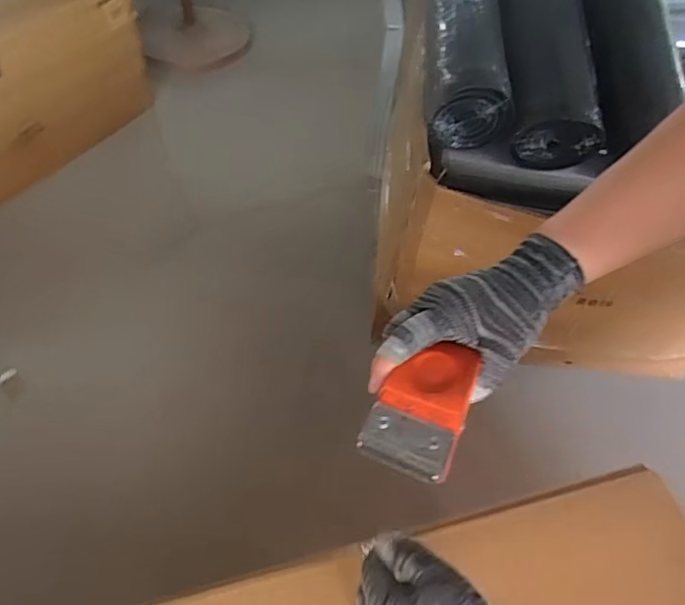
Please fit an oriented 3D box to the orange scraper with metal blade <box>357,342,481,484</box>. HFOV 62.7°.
[{"bbox_3d":[0.057,0.065,0.385,0.058,0.015,0.105,22,54,14],"label":"orange scraper with metal blade"}]

